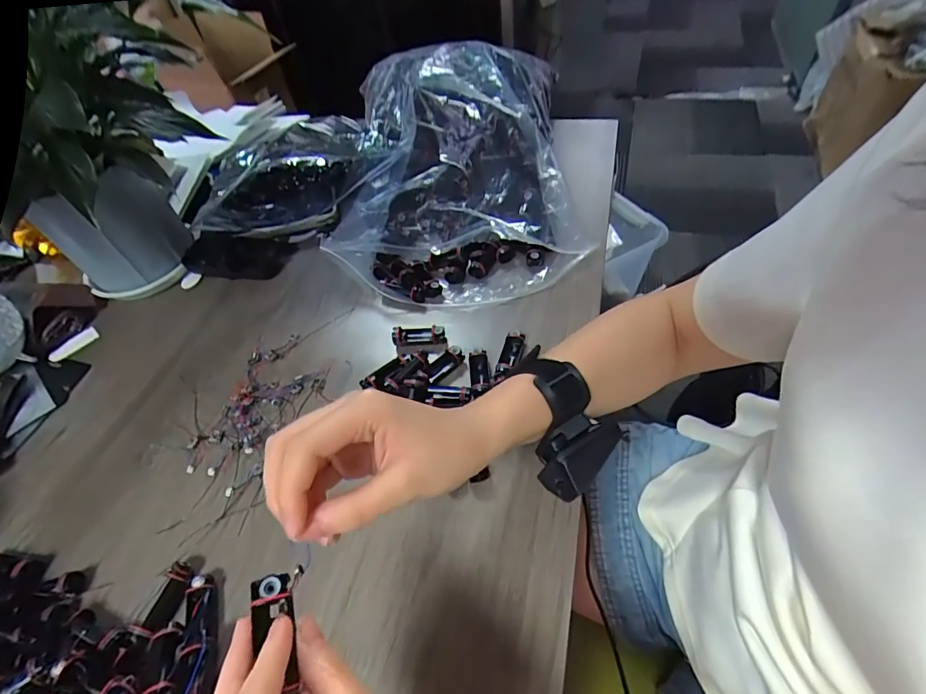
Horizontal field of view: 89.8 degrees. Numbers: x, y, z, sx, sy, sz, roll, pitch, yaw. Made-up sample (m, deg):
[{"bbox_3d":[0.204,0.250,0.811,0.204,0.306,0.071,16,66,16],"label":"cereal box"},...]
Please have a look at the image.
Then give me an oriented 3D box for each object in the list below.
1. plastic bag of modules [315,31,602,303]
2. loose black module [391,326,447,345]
[{"bbox_3d":[-0.010,-0.219,0.537,0.274,0.135,0.358,-7,51,2],"label":"plastic bag of modules"},{"bbox_3d":[-0.041,-0.012,0.441,0.049,0.019,0.016,-3,52,6],"label":"loose black module"}]

